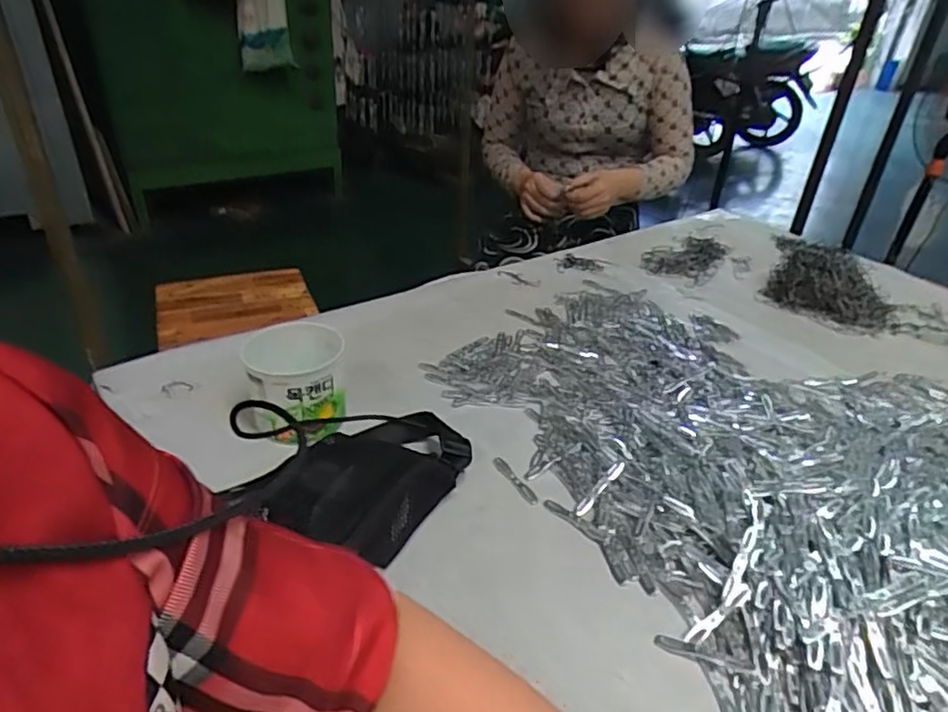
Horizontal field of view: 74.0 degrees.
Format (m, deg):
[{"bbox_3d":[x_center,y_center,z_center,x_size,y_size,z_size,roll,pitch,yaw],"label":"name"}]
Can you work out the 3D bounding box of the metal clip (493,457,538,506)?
[{"bbox_3d":[0.040,0.120,0.608,0.012,0.006,0.068,-16,37,-29],"label":"metal clip"}]

